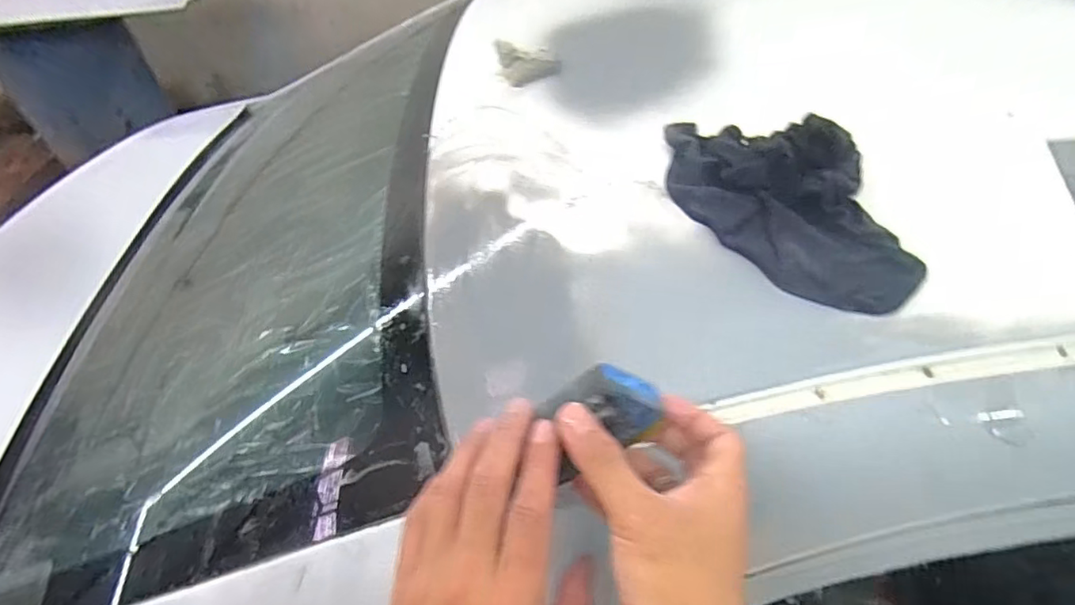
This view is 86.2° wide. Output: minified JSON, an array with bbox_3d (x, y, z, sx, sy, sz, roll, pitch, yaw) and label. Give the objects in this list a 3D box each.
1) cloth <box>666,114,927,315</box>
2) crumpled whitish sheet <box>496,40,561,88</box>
[{"bbox_3d":[0.197,-0.088,0.468,0.116,0.027,0.236,-47,60,6],"label":"cloth"},{"bbox_3d":[-0.012,-0.291,0.696,0.078,0.044,0.034,-1,48,4],"label":"crumpled whitish sheet"}]

